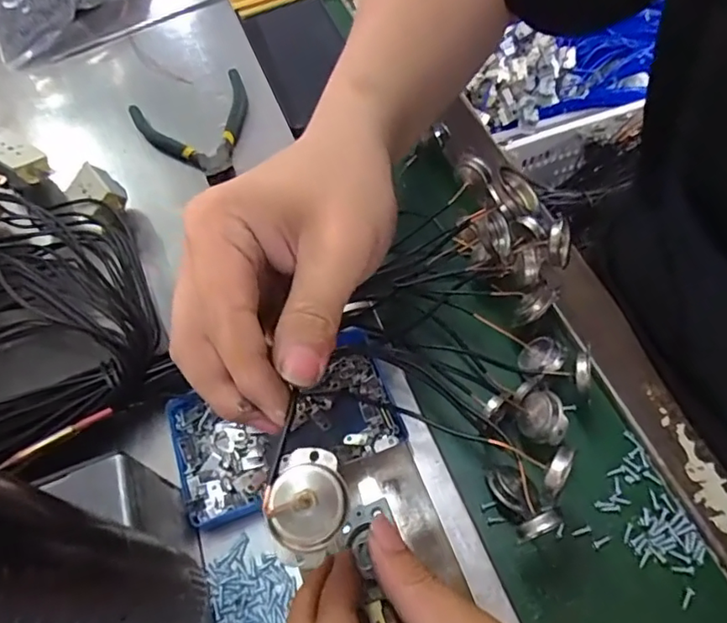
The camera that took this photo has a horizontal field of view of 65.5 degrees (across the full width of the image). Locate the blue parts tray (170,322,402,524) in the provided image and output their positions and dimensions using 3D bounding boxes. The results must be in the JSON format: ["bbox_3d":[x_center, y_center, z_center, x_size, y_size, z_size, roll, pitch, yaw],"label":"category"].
[{"bbox_3d":[-0.042,0.059,0.299,0.113,0.018,0.068,-21,59,-7],"label":"blue parts tray"}]

